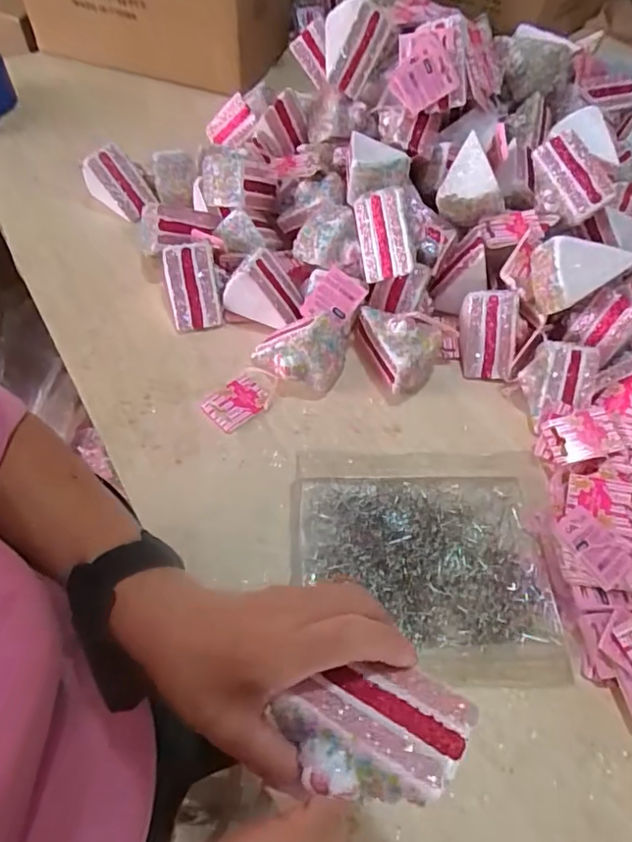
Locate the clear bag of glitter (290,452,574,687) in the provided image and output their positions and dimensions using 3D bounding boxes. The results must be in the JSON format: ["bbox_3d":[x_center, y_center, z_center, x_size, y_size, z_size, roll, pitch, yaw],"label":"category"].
[{"bbox_3d":[0.091,0.112,0.467,0.218,0.017,0.192,1,55,-3],"label":"clear bag of glitter"}]

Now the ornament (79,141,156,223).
[{"bbox_3d":[-0.245,-0.302,0.710,0.082,0.060,0.055,32,59,17],"label":"ornament"}]

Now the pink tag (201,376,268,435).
[{"bbox_3d":[-0.078,-0.017,0.553,0.059,0.005,0.045,-37,65,-25],"label":"pink tag"}]

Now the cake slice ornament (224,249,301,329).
[{"bbox_3d":[-0.057,-0.139,0.611,0.079,0.064,0.048,46,42,-18],"label":"cake slice ornament"}]

